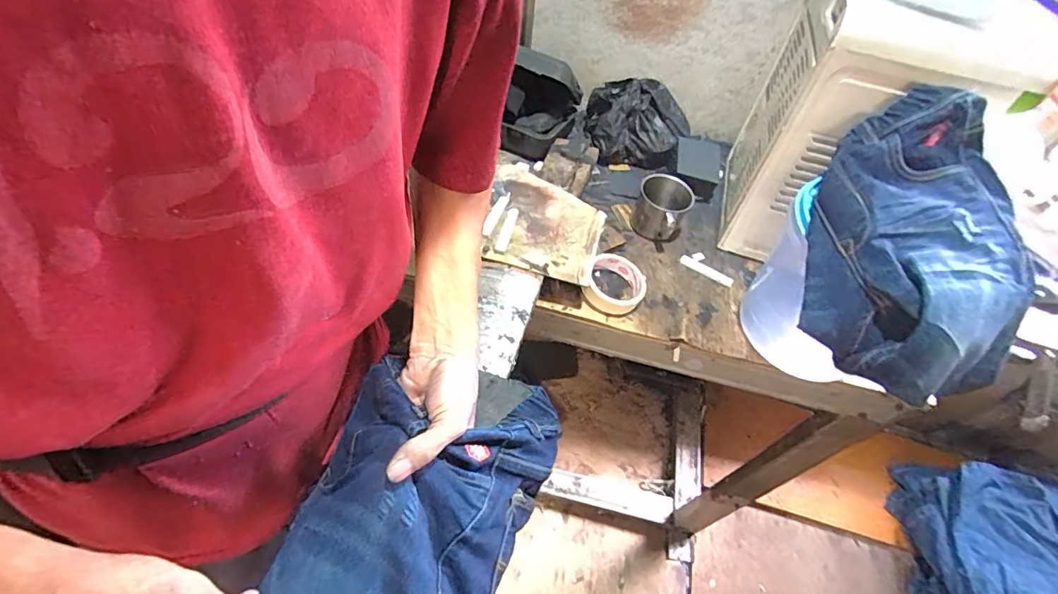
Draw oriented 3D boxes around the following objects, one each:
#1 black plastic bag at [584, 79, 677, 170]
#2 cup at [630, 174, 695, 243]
[{"bbox_3d":[0.186,-0.324,0.880,0.156,0.117,0.133,5,51,-3],"label":"black plastic bag"},{"bbox_3d":[0.211,-0.141,0.756,0.083,0.077,0.083,3,51,-4],"label":"cup"}]

